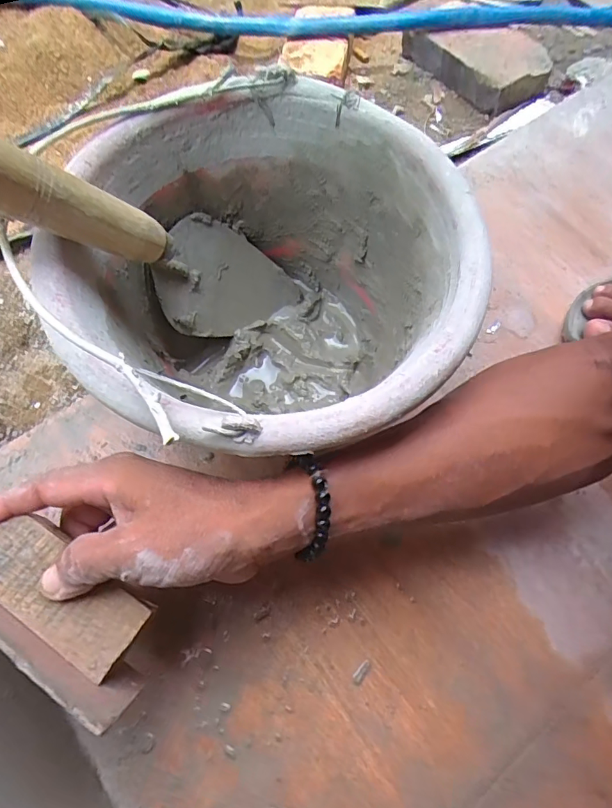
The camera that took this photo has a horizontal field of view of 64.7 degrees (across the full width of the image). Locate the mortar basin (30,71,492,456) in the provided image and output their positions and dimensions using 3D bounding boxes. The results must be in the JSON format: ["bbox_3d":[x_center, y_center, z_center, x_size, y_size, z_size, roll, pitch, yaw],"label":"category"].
[{"bbox_3d":[-0.026,-0.065,0.333,0.241,0.156,0.233,1,68,-2],"label":"mortar basin"}]

